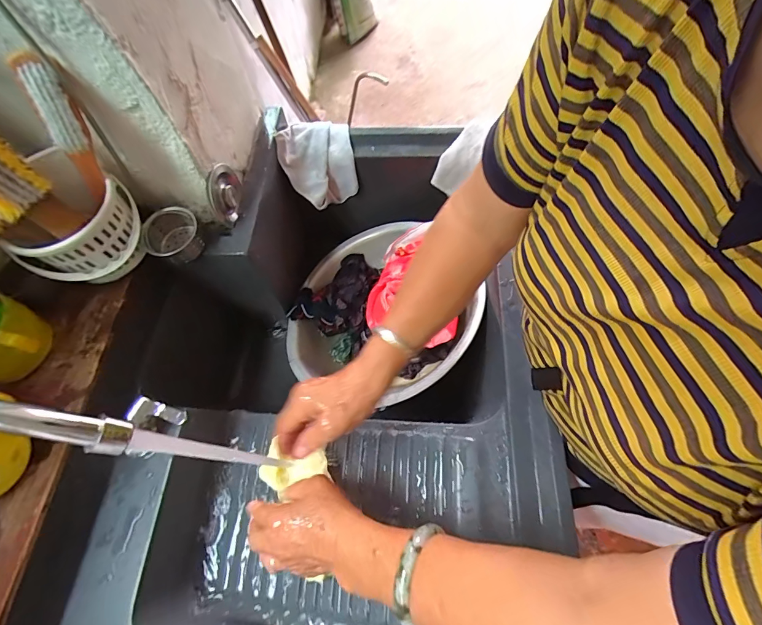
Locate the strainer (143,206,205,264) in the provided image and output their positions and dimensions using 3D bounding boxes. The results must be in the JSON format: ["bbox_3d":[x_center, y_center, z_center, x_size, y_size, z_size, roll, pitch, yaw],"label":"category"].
[{"bbox_3d":[-0.275,-0.099,0.506,0.066,0.048,0.063,-34,68,-12],"label":"strainer"}]

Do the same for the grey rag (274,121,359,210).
[{"bbox_3d":[-0.111,-0.260,0.672,0.122,0.121,0.112,-18,66,-5],"label":"grey rag"}]

